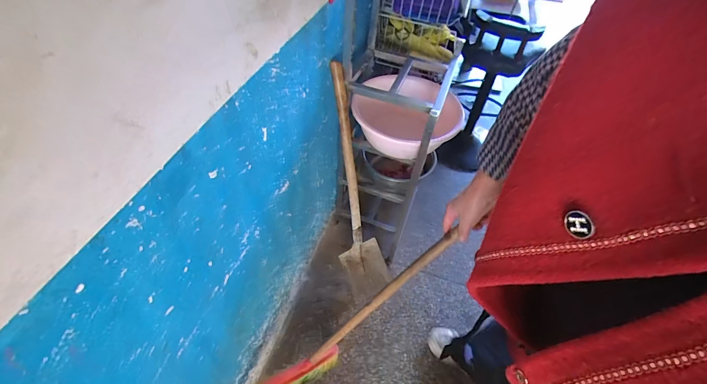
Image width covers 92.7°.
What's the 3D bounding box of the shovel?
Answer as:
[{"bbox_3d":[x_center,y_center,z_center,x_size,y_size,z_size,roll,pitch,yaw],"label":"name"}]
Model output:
[{"bbox_3d":[0.002,0.014,1.100,0.159,0.814,0.073,-23,32,-21],"label":"shovel"}]

